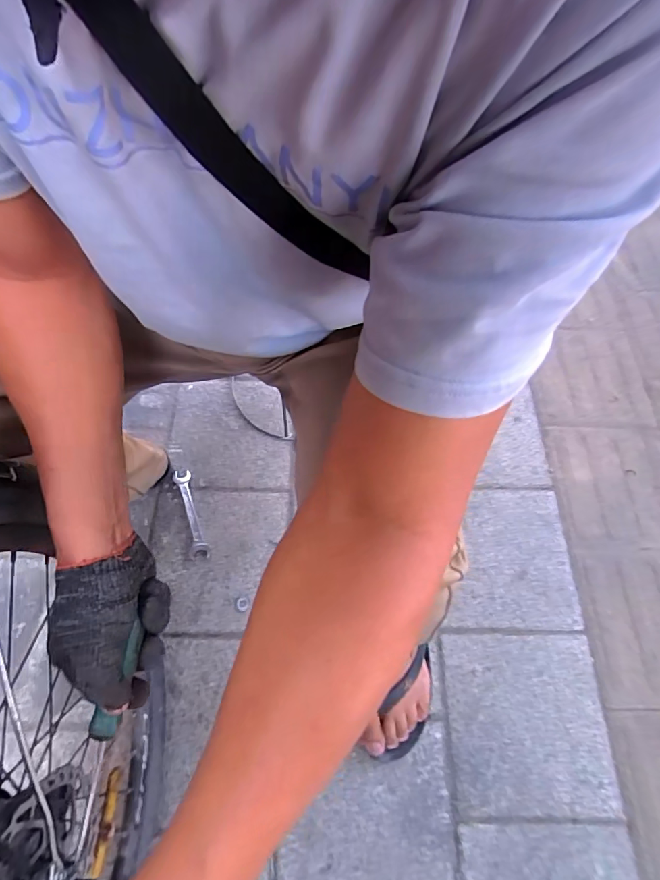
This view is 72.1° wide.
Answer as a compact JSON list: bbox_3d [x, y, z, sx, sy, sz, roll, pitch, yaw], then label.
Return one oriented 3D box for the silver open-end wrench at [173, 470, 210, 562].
[{"bbox_3d":[-0.253,0.131,0.818,0.032,0.015,0.173,-17,66,-9],"label":"silver open-end wrench"}]

